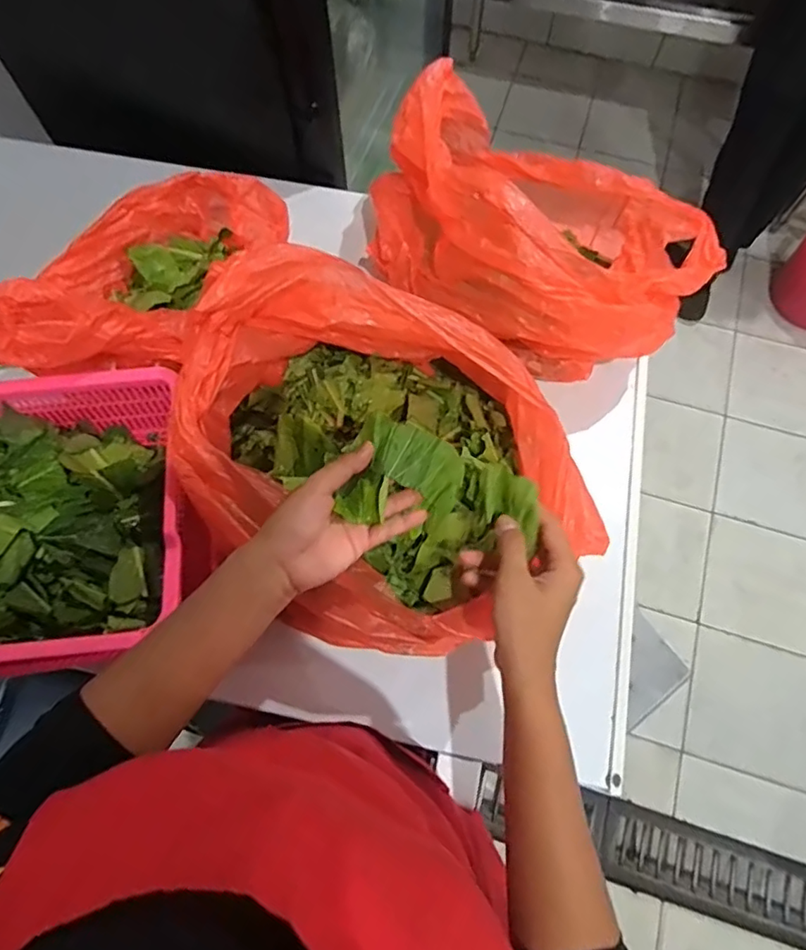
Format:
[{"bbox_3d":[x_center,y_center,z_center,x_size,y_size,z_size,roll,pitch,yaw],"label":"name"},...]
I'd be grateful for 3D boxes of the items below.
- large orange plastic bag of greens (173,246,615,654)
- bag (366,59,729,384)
[{"bbox_3d":[-0.017,-0.022,0.524,0.359,0.196,0.300,41,75,14],"label":"large orange plastic bag of greens"},{"bbox_3d":[0.145,-0.273,0.625,0.355,0.189,0.269,28,72,10],"label":"bag"}]

